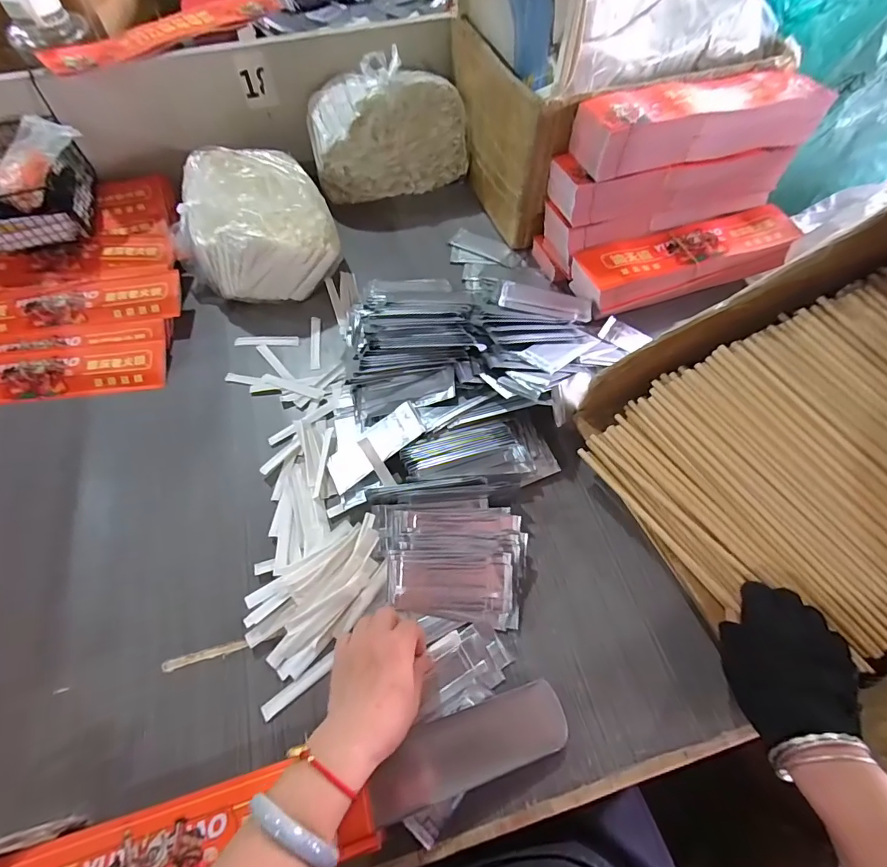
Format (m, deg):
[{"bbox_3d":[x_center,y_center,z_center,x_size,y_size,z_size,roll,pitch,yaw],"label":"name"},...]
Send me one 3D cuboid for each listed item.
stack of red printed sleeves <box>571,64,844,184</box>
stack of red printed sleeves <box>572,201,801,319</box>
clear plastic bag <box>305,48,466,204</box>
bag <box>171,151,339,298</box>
[{"bbox_3d":[0.338,-0.412,0.577,0.342,0.066,0.091,-16,63,-8],"label":"stack of red printed sleeves"},{"bbox_3d":[0.362,-0.256,0.658,0.344,0.055,0.104,-17,63,-9],"label":"stack of red printed sleeves"},{"bbox_3d":[-0.092,-0.502,0.731,0.248,0.168,0.088,-13,63,-7],"label":"clear plastic bag"},{"bbox_3d":[-0.286,-0.315,0.661,0.223,0.114,0.252,-18,63,-9],"label":"bag"}]

